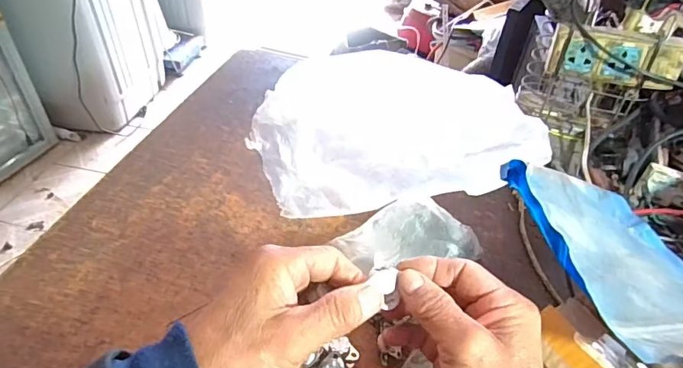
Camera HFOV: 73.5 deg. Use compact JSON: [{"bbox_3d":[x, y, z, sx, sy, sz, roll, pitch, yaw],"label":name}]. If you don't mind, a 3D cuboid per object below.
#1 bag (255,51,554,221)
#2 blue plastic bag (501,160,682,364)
[{"bbox_3d":[0.047,-0.049,0.486,0.272,0.093,0.173,-3,42,-8],"label":"bag"},{"bbox_3d":[0.230,0.059,0.364,0.155,0.024,0.191,10,34,-19],"label":"blue plastic bag"}]

